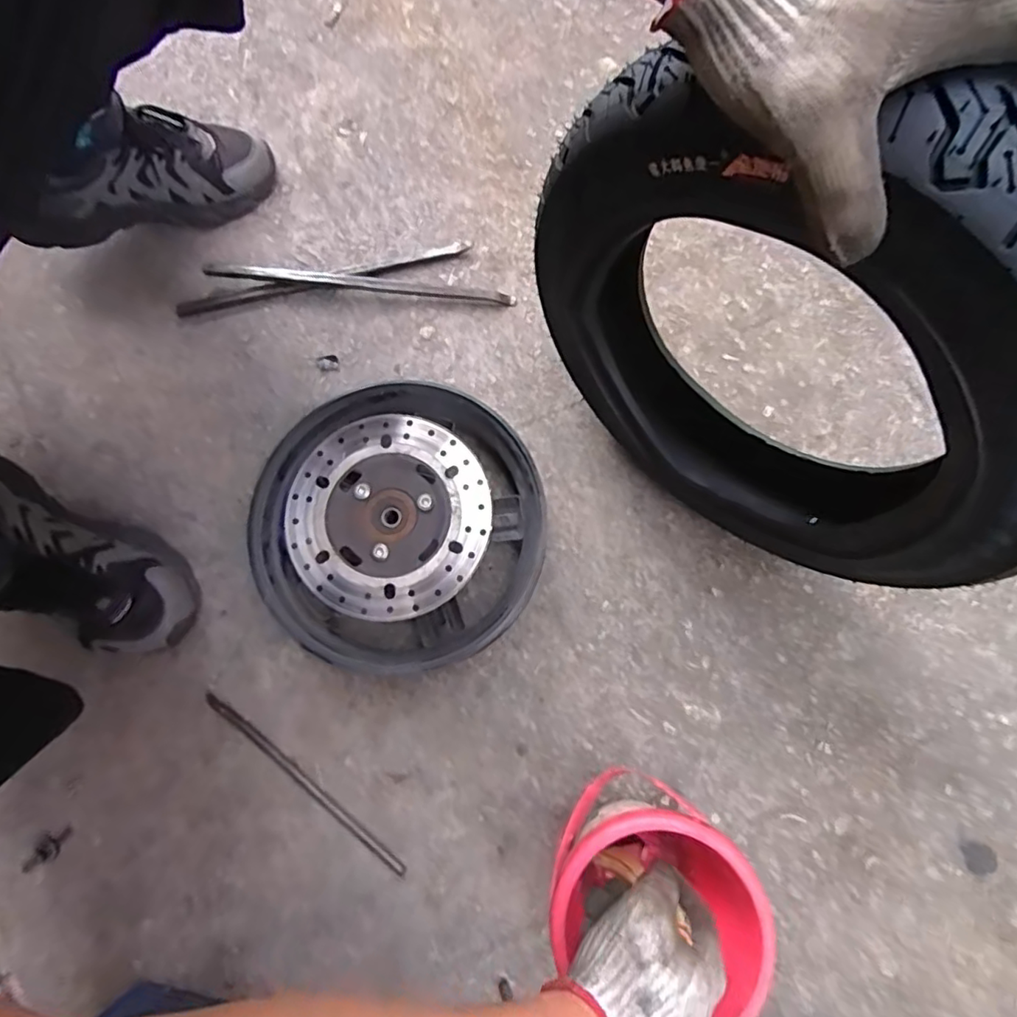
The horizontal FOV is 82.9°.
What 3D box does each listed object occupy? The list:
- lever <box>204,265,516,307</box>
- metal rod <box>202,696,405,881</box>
[{"bbox_3d":[-0.163,-0.246,0.632,0.333,0.019,0.014,7,79,1],"label":"lever"},{"bbox_3d":[-0.190,0.253,0.535,0.240,0.009,0.012,37,82,7],"label":"metal rod"}]

